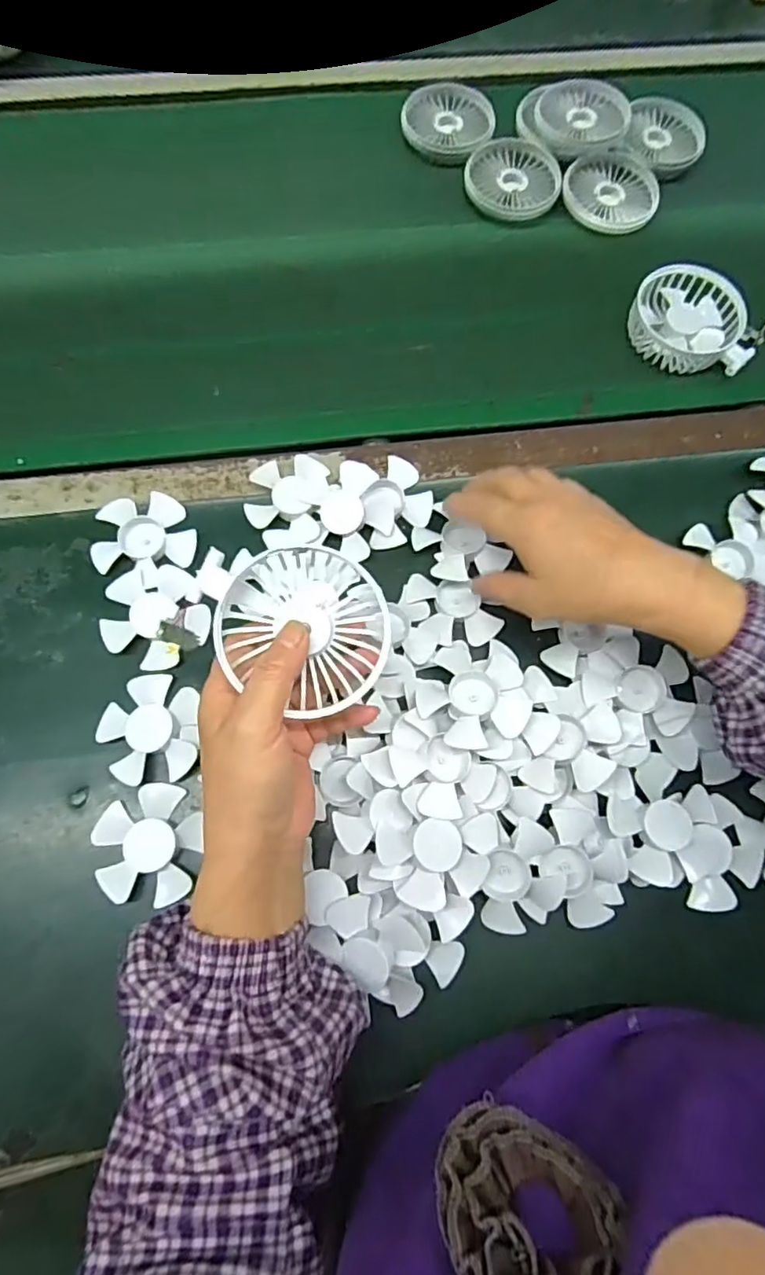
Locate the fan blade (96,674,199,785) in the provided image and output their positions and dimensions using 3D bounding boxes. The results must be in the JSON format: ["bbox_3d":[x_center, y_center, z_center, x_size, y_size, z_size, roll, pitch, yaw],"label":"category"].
[{"bbox_3d":[-0.157,0.060,0.400,0.063,0.007,0.069,-2,72,-3],"label":"fan blade"}]

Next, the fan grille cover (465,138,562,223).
[{"bbox_3d":[0.125,-0.439,0.576,0.089,0.014,0.089,17,73,3],"label":"fan grille cover"}]

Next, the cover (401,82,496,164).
[{"bbox_3d":[0.065,-0.507,0.589,0.089,0.018,0.089,8,72,0],"label":"cover"}]

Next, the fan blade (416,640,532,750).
[{"bbox_3d":[0.063,0.037,0.402,0.068,0.025,0.076,30,74,7],"label":"fan blade"}]

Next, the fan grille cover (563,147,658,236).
[{"bbox_3d":[0.216,-0.422,0.569,0.089,0.013,0.090,32,74,8],"label":"fan grille cover"}]

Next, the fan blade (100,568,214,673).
[{"bbox_3d":[-0.161,-0.015,0.420,0.069,0.010,0.070,1,72,-2],"label":"fan blade"}]

